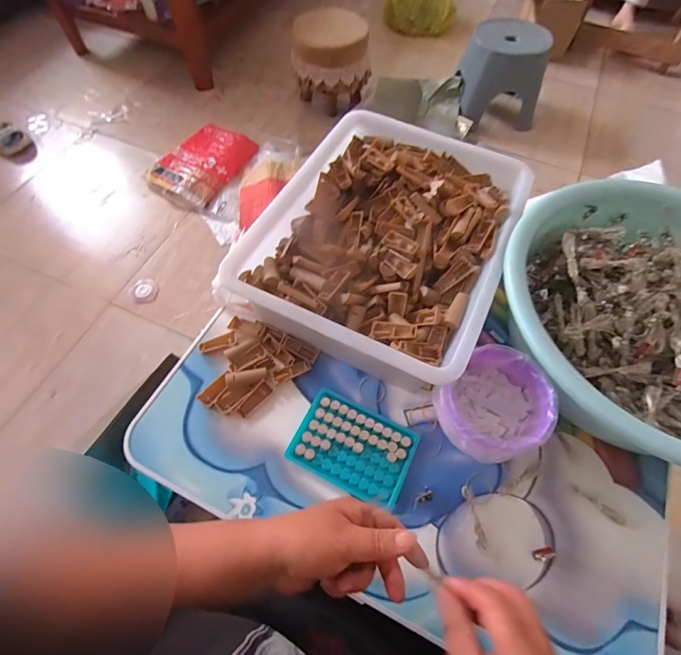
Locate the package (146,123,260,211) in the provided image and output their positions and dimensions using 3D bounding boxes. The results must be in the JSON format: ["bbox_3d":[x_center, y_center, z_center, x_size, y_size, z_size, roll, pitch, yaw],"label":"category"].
[{"bbox_3d":[-0.496,-0.587,1.399,0.265,0.066,0.378,27,64,12],"label":"package"}]

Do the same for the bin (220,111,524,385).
[{"bbox_3d":[0.062,-0.120,0.530,0.294,0.106,0.379,24,63,11],"label":"bin"}]

